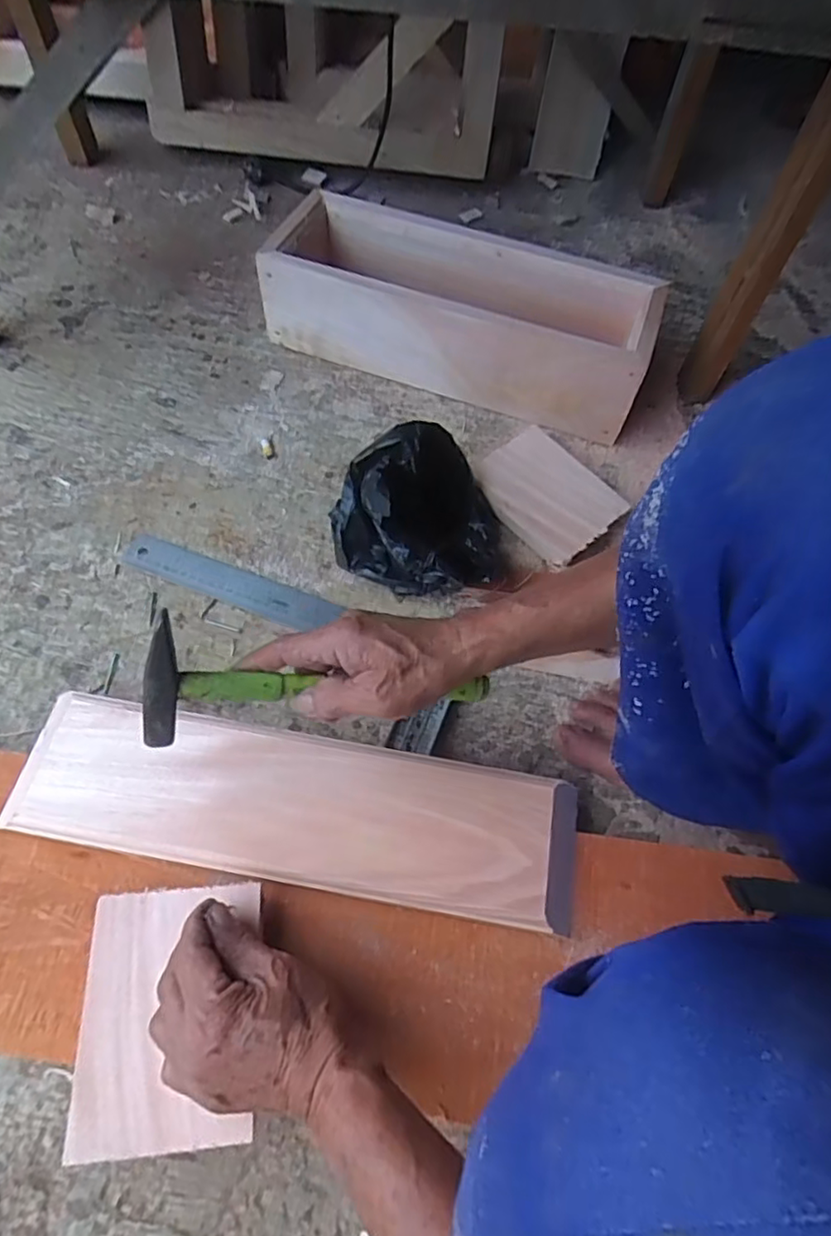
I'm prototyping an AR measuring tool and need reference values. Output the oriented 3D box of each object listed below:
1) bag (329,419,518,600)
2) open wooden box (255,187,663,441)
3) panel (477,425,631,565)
[{"bbox_3d":[0.012,-0.091,0.598,0.166,0.118,0.145,-17,64,-12],"label":"bag"},{"bbox_3d":[0.050,-0.353,0.744,0.430,0.118,0.148,18,62,6],"label":"open wooden box"},{"bbox_3d":[0.140,-0.133,0.676,0.114,0.018,0.142,-33,73,-20],"label":"panel"}]

